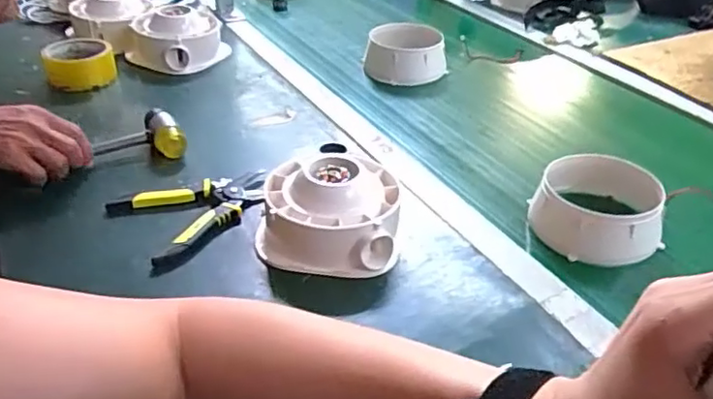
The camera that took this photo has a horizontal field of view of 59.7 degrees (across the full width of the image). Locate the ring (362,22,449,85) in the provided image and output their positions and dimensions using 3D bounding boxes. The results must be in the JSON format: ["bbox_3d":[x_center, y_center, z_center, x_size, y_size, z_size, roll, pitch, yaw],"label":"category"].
[{"bbox_3d":[0.073,-0.224,0.950,0.121,0.057,0.123,2,34,1],"label":"ring"}]

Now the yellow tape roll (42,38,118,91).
[{"bbox_3d":[-0.385,-0.189,0.869,0.091,0.051,0.100,-12,36,-19],"label":"yellow tape roll"}]

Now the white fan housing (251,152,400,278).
[{"bbox_3d":[-0.029,0.007,0.587,0.137,0.066,0.115,2,34,1],"label":"white fan housing"}]

